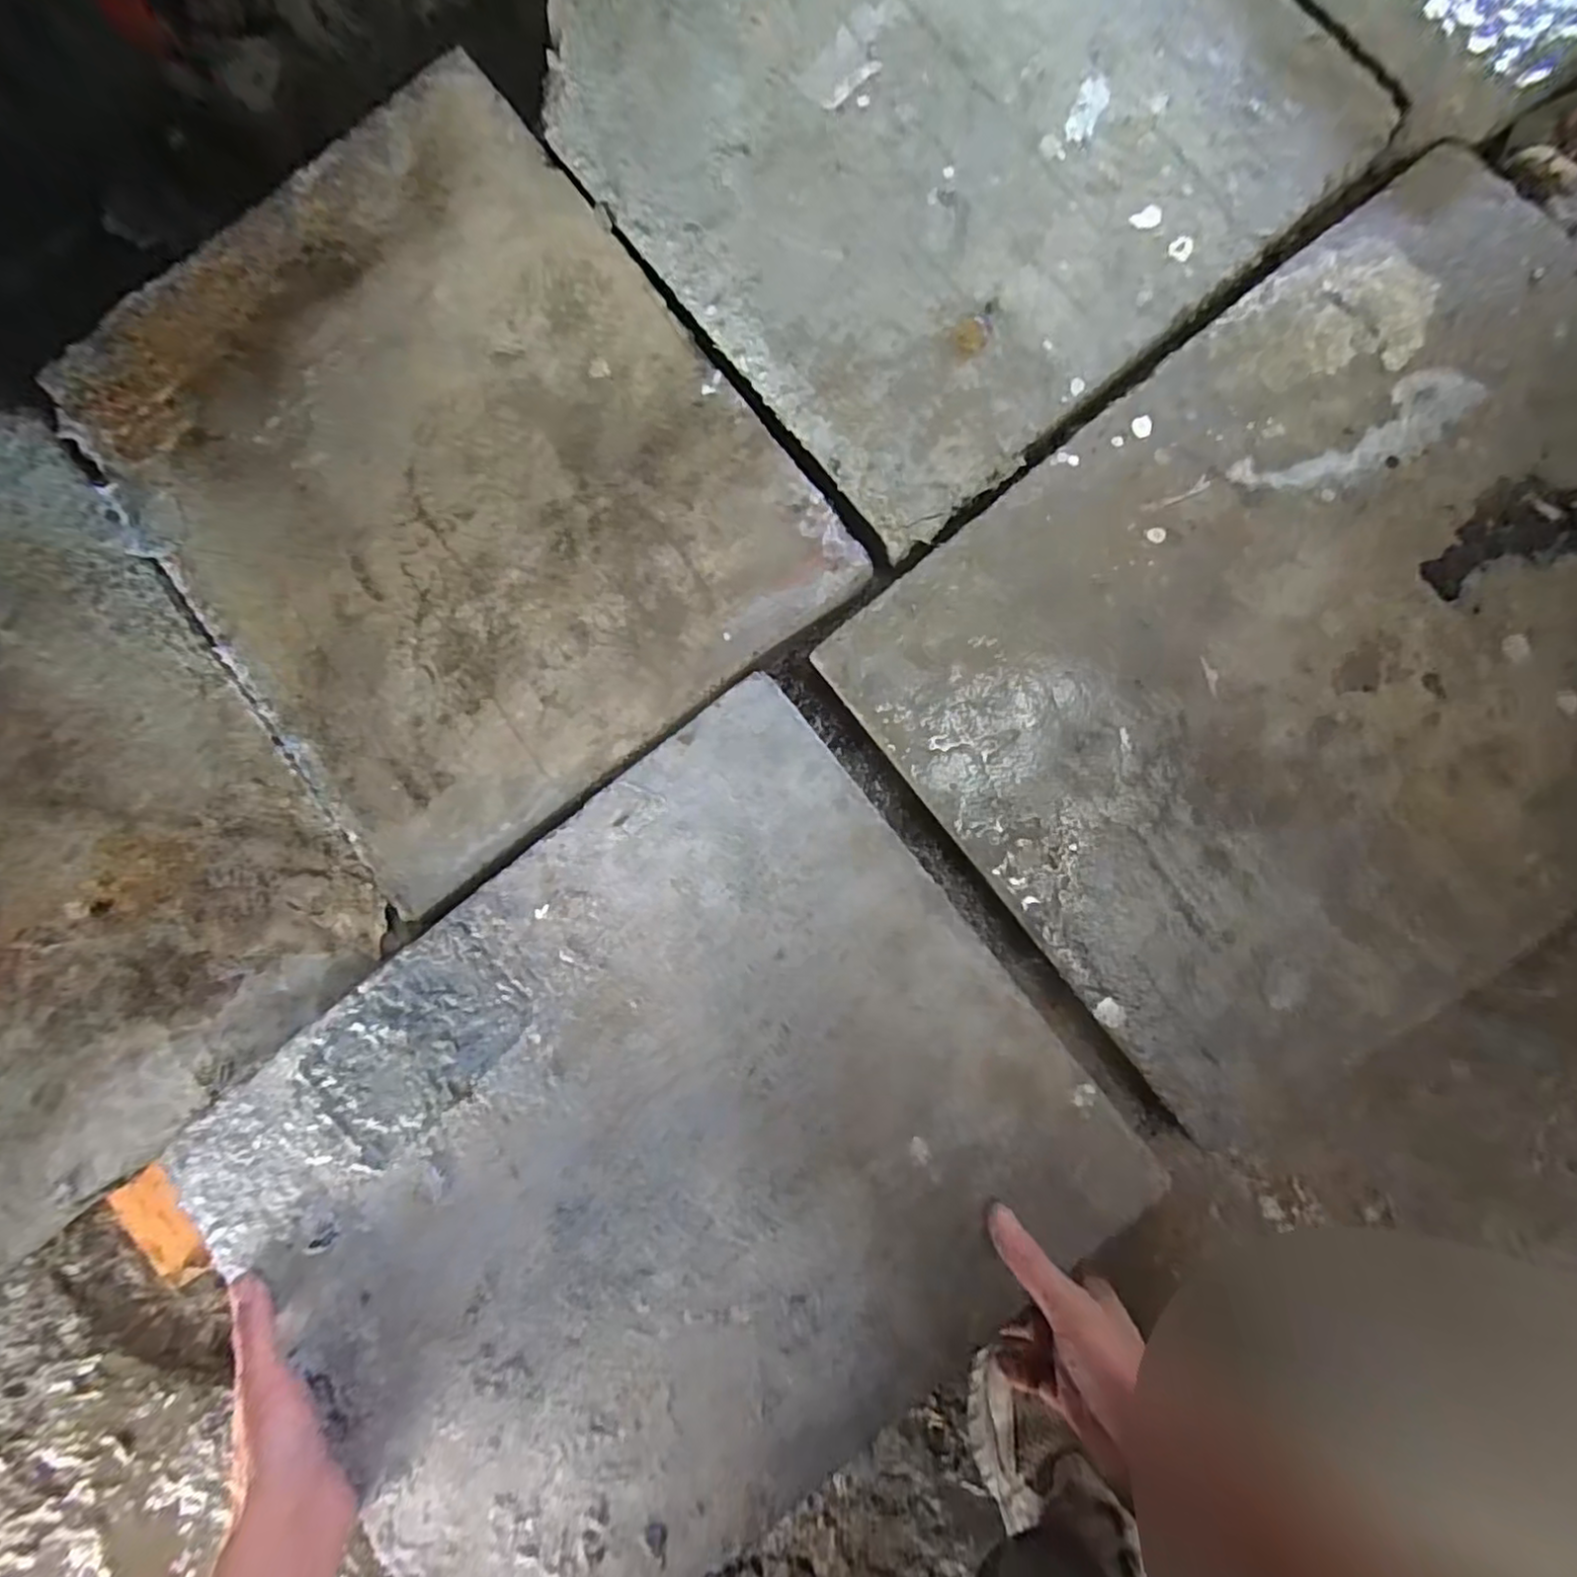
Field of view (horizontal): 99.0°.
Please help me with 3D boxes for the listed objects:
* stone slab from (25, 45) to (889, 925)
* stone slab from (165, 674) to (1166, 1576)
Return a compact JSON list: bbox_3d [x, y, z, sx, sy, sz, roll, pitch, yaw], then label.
[{"bbox_3d":[-0.236,-0.213,0.466,0.381,0.032,0.475,-36,85,2],"label":"stone slab"},{"bbox_3d":[-0.079,0.222,0.404,0.466,0.046,0.383,-39,85,2],"label":"stone slab"}]

